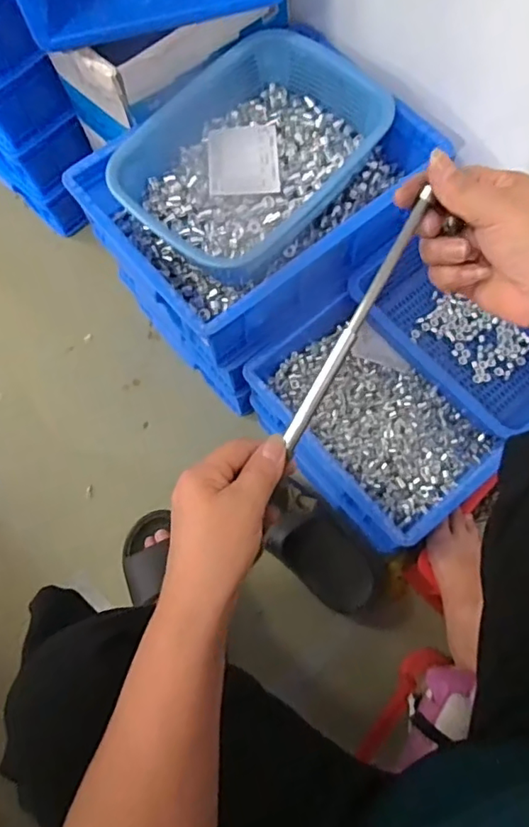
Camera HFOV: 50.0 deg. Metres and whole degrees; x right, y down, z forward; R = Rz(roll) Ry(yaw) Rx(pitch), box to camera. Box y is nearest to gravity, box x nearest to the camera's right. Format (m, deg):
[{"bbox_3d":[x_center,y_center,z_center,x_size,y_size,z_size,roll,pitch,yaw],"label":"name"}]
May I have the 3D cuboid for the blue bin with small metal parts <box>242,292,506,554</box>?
[{"bbox_3d":[0.140,0.010,0.775,0.228,0.120,0.312,-40,74,-11],"label":"blue bin with small metal parts"}]

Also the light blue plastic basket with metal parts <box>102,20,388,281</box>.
[{"bbox_3d":[-0.024,-0.339,0.745,0.330,0.084,0.243,-42,75,-12],"label":"light blue plastic basket with metal parts"}]

